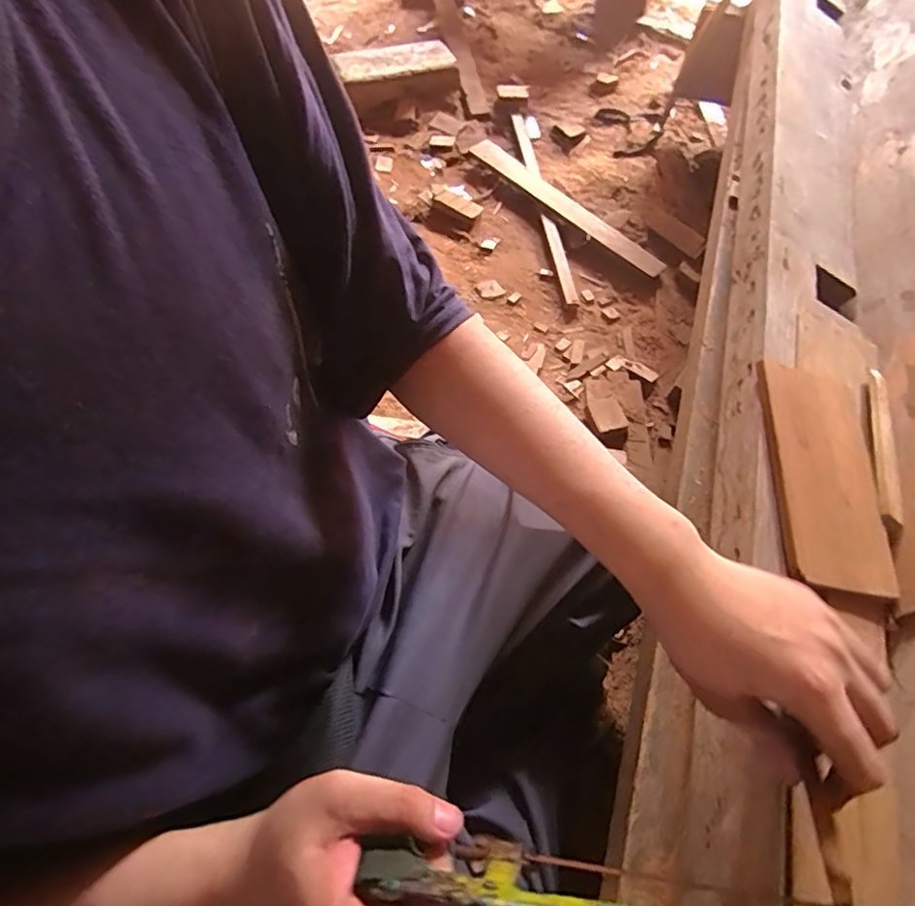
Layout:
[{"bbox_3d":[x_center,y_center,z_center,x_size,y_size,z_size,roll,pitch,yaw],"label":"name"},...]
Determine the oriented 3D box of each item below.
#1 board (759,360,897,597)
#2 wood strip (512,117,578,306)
[{"bbox_3d":[0.331,0.017,0.496,0.103,0.007,0.204,8,68,-14],"label":"board"},{"bbox_3d":[0.179,-0.529,1.164,0.031,0.019,0.563,-7,64,-4],"label":"wood strip"}]

